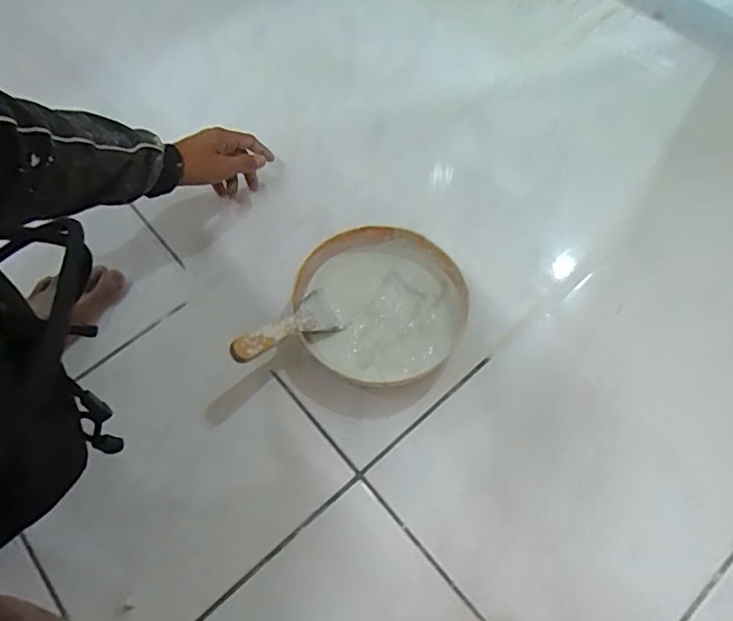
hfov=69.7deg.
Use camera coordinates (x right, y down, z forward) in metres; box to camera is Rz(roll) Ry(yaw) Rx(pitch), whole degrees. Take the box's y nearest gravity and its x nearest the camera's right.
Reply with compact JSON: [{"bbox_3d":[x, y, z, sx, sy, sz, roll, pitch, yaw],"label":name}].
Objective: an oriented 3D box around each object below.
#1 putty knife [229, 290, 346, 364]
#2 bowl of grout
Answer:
[{"bbox_3d":[-0.089,0.023,0.589,0.135,0.019,0.051,-27,62,-36],"label":"putty knife"},{"bbox_3d":[0.019,-0.005,0.640,0.199,0.055,0.194,-1,62,2],"label":"bowl of grout"}]

